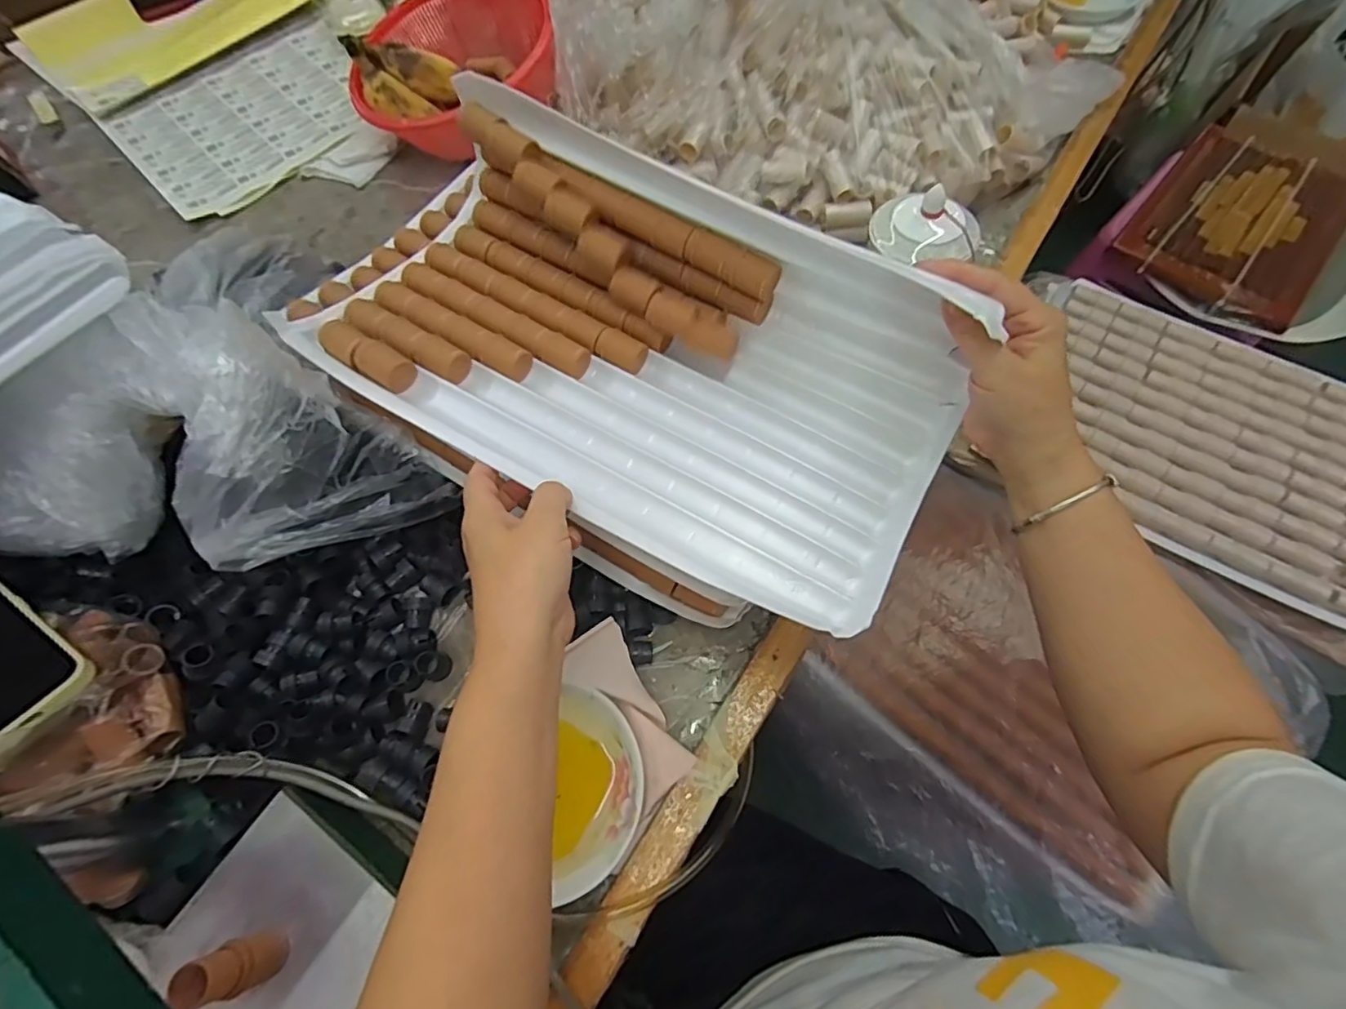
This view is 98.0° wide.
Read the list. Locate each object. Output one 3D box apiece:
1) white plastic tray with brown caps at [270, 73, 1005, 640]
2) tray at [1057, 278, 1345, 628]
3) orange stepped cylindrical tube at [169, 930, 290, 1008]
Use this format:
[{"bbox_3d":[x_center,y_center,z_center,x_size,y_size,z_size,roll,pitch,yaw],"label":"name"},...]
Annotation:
[{"bbox_3d":[-0.023,-0.107,0.406,0.424,0.102,0.246,30,71,14],"label":"white plastic tray with brown caps"},{"bbox_3d":[0.644,-0.076,0.694,0.416,0.033,0.312,32,71,15],"label":"tray"},{"bbox_3d":[-0.230,0.243,0.305,0.025,0.051,0.024,-1,66,2],"label":"orange stepped cylindrical tube"}]

